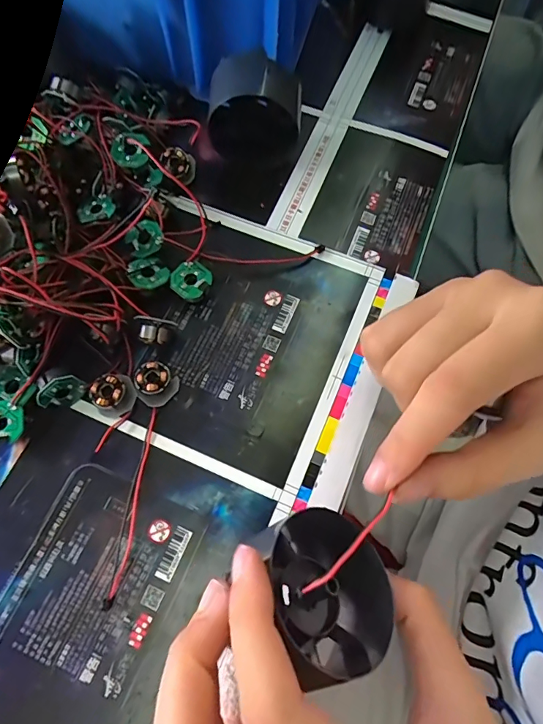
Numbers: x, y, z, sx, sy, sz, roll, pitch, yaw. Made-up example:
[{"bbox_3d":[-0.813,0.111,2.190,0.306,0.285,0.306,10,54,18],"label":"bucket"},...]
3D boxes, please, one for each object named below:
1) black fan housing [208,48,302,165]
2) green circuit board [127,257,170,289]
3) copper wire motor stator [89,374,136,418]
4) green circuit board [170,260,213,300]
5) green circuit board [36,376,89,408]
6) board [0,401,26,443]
[{"bbox_3d":[-0.009,-0.144,0.258,0.049,0.049,0.042,2,69,-1],"label":"black fan housing"},{"bbox_3d":[-0.064,-0.046,0.231,0.018,0.004,0.020,-39,75,-15],"label":"green circuit board"},{"bbox_3d":[-0.075,0.015,0.214,0.018,0.012,0.018,0,69,-1],"label":"copper wire motor stator"},{"bbox_3d":[-0.042,-0.043,0.232,0.020,0.004,0.020,34,75,10],"label":"green circuit board"},{"bbox_3d":[-0.098,0.014,0.210,0.022,0.016,0.004,-20,46,-31],"label":"green circuit board"},{"bbox_3d":[-0.123,0.027,0.203,0.020,0.004,0.019,-9,76,-9],"label":"board"}]

